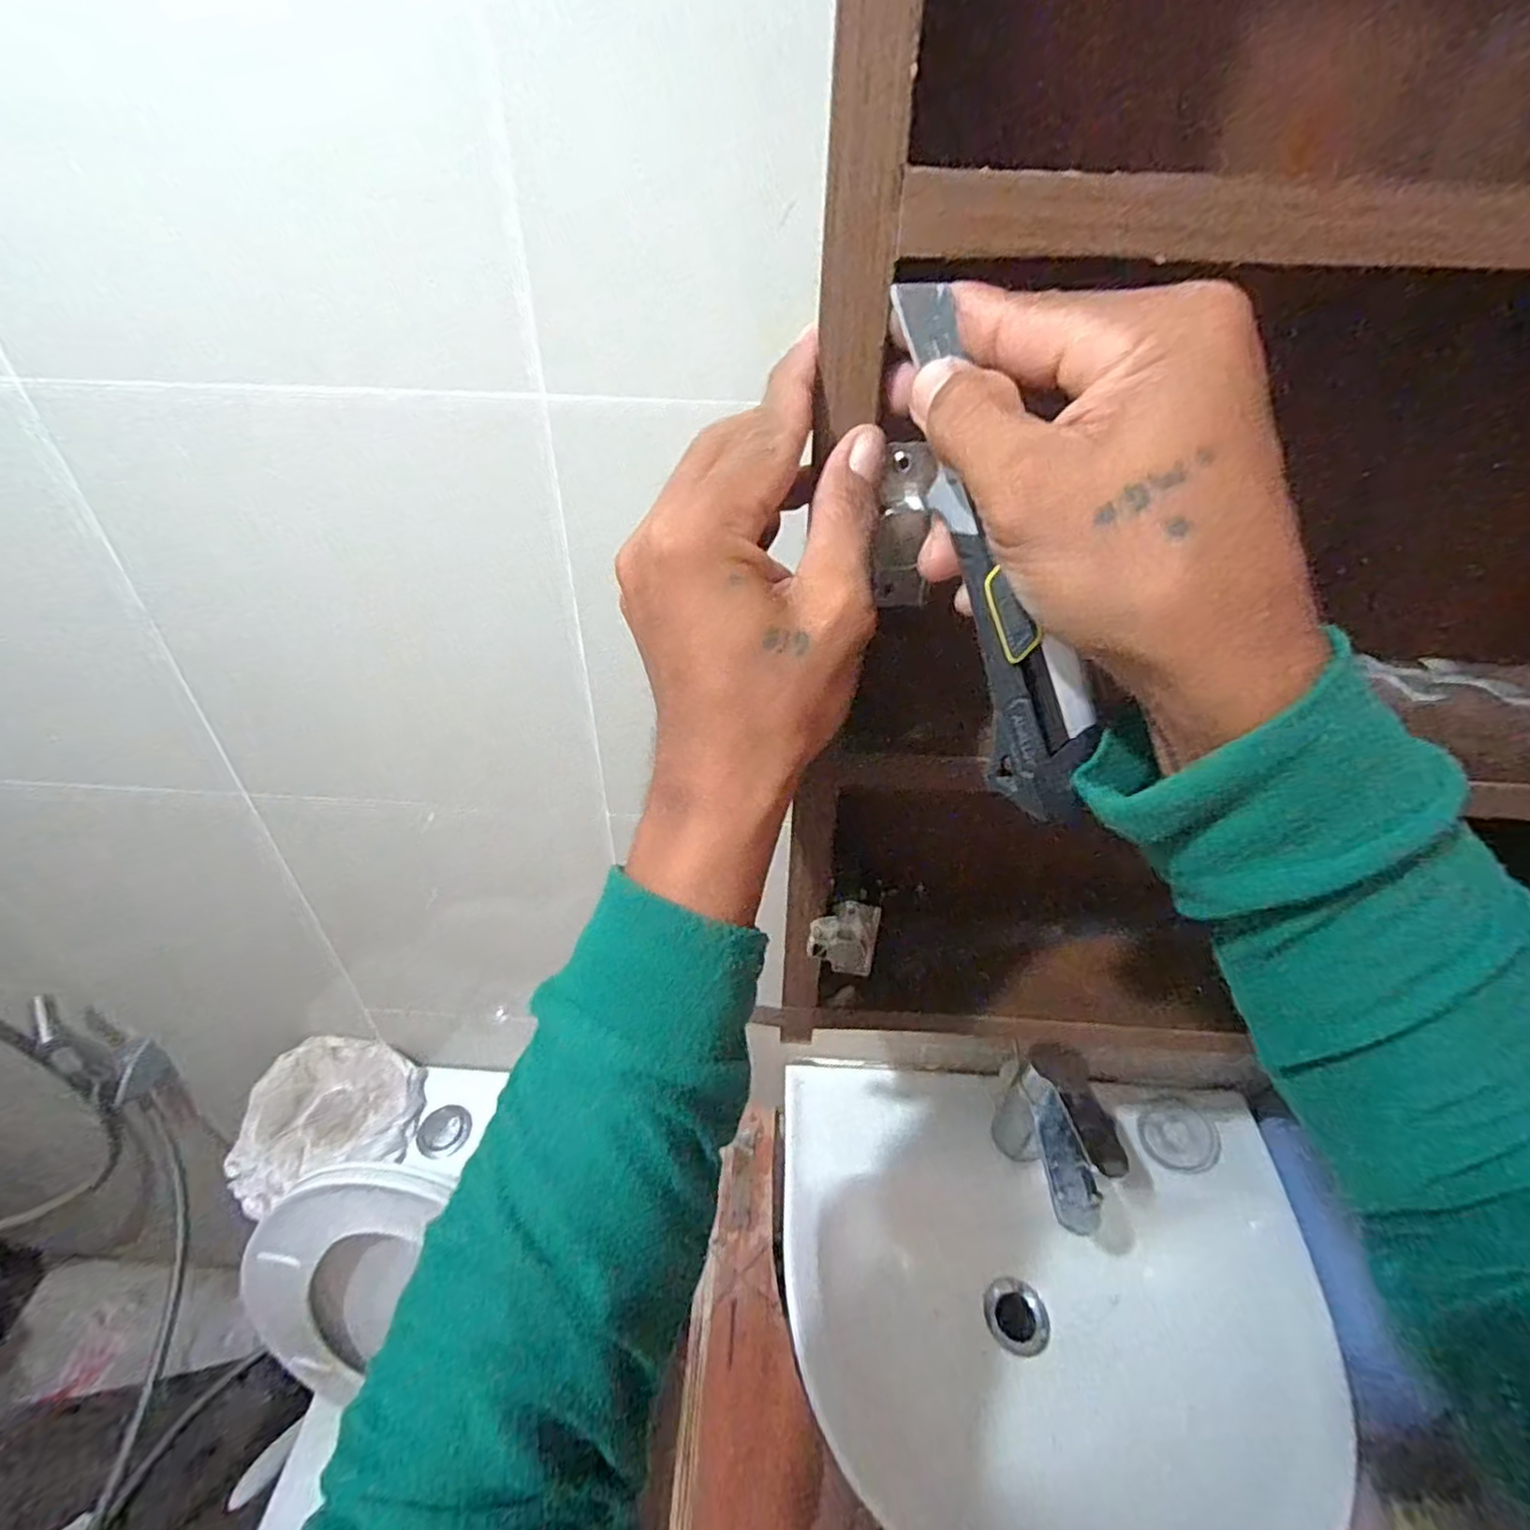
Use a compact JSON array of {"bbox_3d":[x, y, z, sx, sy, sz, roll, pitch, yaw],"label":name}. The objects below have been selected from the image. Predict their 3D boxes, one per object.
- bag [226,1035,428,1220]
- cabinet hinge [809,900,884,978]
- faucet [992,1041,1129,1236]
[{"bbox_3d":[-0.464,0.366,0.740,0.178,0.064,0.148,-18,40,-23],"label":"bag"},{"bbox_3d":[0.045,0.101,0.404,0.037,0.045,0.018,6,37,8],"label":"cabinet hinge"},{"bbox_3d":[0.252,0.322,0.599,0.041,0.143,0.138,-4,37,-7],"label":"faucet"}]

